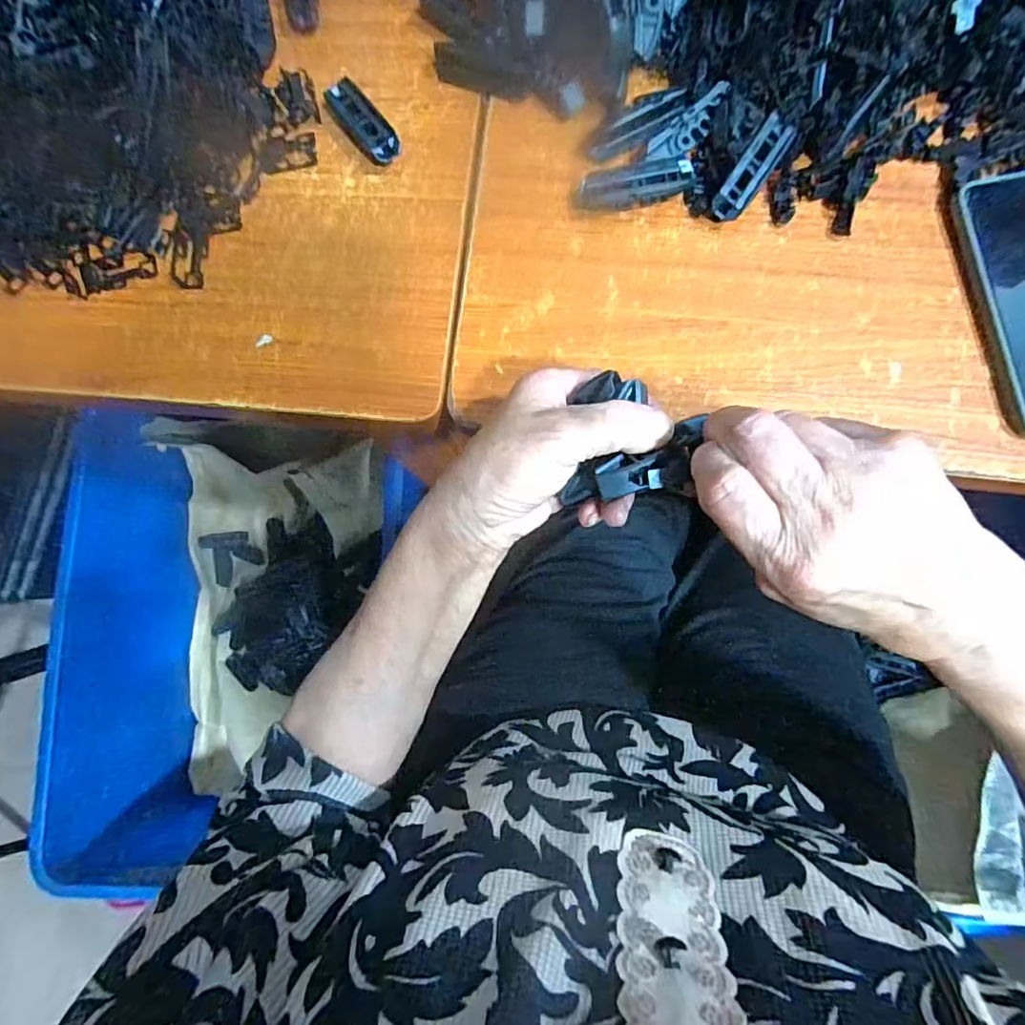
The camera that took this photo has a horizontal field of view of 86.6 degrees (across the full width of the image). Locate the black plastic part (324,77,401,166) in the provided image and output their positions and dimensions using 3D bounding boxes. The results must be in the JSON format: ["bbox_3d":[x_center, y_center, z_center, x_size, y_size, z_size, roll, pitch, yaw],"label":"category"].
[{"bbox_3d":[-0.102,-0.266,0.369,0.024,0.018,0.074,-36,81,-2],"label":"black plastic part"}]

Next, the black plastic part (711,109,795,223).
[{"bbox_3d":[0.152,-0.217,0.343,0.019,0.013,0.070,35,86,8],"label":"black plastic part"}]

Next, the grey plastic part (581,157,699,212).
[{"bbox_3d":[0.080,-0.213,0.354,0.073,0.010,0.024,-7,81,3],"label":"grey plastic part"}]

